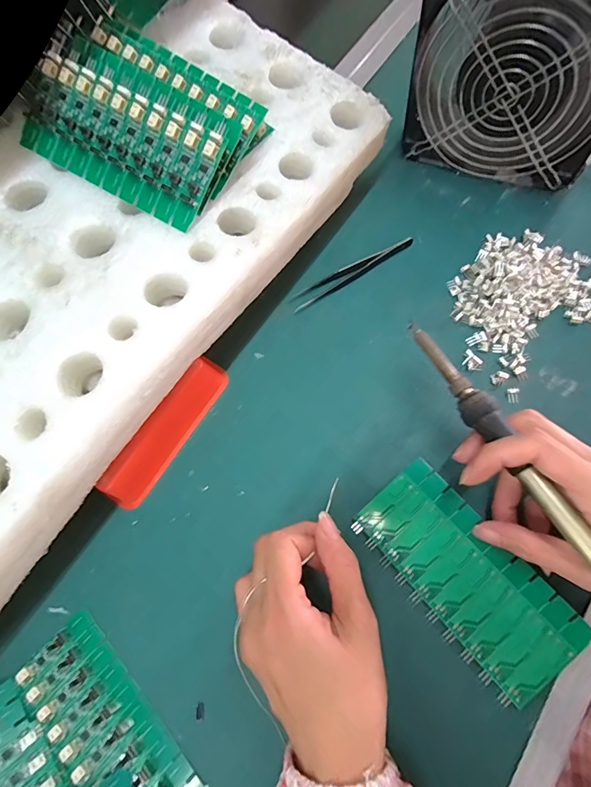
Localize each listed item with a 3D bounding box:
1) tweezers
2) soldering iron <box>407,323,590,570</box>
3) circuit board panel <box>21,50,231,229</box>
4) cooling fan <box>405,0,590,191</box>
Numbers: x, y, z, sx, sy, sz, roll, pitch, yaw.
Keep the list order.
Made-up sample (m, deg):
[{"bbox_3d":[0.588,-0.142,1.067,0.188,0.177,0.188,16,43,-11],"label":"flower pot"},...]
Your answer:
[{"bbox_3d":[0.049,-0.106,0.333,0.115,0.013,0.015,-29,70,-4],"label":"tweezers"},{"bbox_3d":[0.127,0.033,0.230,0.016,0.013,0.201,-27,65,-9],"label":"soldering iron"},{"bbox_3d":[-0.115,-0.166,0.259,0.135,0.016,0.064,29,102,6],"label":"circuit board panel"},{"bbox_3d":[0.172,-0.246,0.292,0.166,0.148,0.056,22,74,13],"label":"cooling fan"}]

